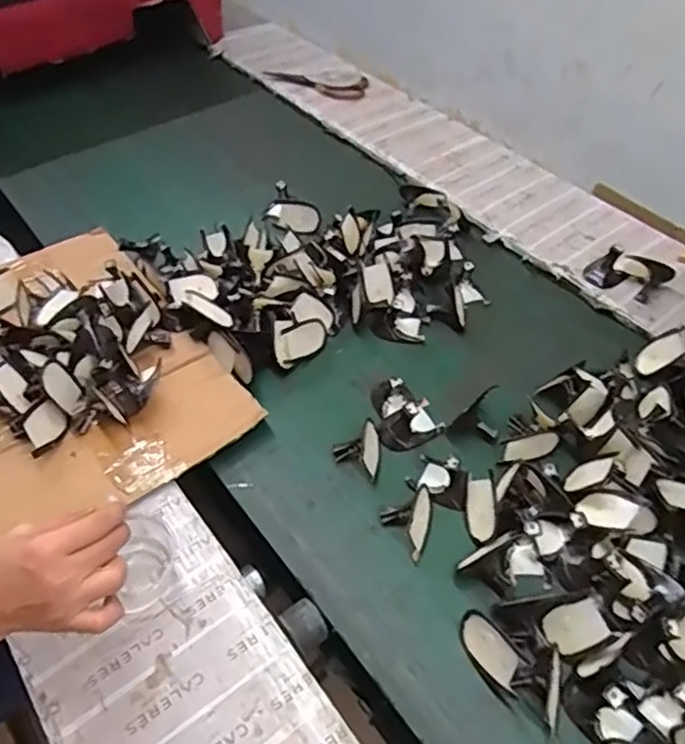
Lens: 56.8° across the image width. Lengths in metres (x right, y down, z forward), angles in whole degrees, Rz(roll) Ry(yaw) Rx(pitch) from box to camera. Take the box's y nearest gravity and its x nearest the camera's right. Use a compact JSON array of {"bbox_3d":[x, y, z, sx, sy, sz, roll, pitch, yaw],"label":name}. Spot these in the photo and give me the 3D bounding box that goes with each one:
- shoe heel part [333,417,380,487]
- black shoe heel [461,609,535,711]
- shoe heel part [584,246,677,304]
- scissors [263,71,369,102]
[{"bbox_3d":[0.016,0.084,0.695,0.051,0.033,0.063,1,49,3],"label":"shoe heel part"},{"bbox_3d":[0.131,0.245,0.553,0.031,0.033,0.076,-26,53,-20],"label":"black shoe heel"},{"bbox_3d":[0.389,-0.132,0.864,0.108,0.033,0.060,23,53,20],"label":"shoe heel part"},{"bbox_3d":[-0.054,-0.570,1.258,0.210,0.018,0.095,-1,49,1],"label":"scissors"}]

